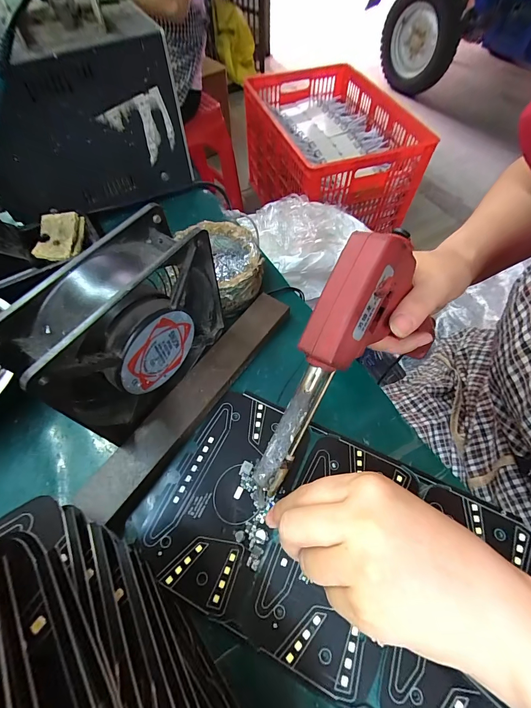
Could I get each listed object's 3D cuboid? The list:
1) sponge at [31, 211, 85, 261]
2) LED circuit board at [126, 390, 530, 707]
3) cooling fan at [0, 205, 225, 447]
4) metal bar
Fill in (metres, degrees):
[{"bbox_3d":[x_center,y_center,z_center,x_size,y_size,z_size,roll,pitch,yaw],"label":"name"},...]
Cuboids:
[{"bbox_3d":[-0.197,-0.111,0.305,0.037,0.017,0.047,1,58,0],"label":"sponge"},{"bbox_3d":[0.038,0.118,0.207,0.235,0.009,0.134,25,63,11],"label":"LED circuit board"},{"bbox_3d":[-0.081,-0.012,0.206,0.042,0.107,0.121,31,65,16],"label":"cooling fan"},{"bbox_3d":[-0.052,0.029,0.248,0.032,0.014,0.206,31,63,17],"label":"metal bar"}]

